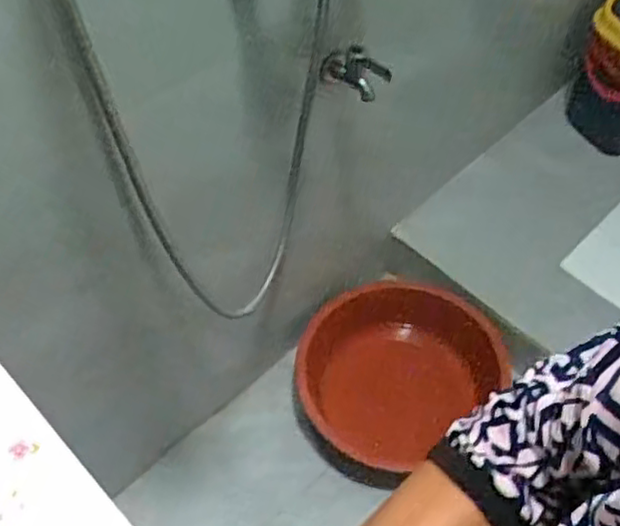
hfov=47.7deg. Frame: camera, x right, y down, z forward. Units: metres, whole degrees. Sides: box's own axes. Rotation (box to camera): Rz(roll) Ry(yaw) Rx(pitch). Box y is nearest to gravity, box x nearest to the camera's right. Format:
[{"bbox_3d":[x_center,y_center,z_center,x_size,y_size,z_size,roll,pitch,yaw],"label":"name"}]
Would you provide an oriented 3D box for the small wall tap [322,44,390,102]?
[{"bbox_3d":[0.059,-0.243,0.888,0.085,0.078,0.034,14,58,2],"label":"small wall tap"}]

